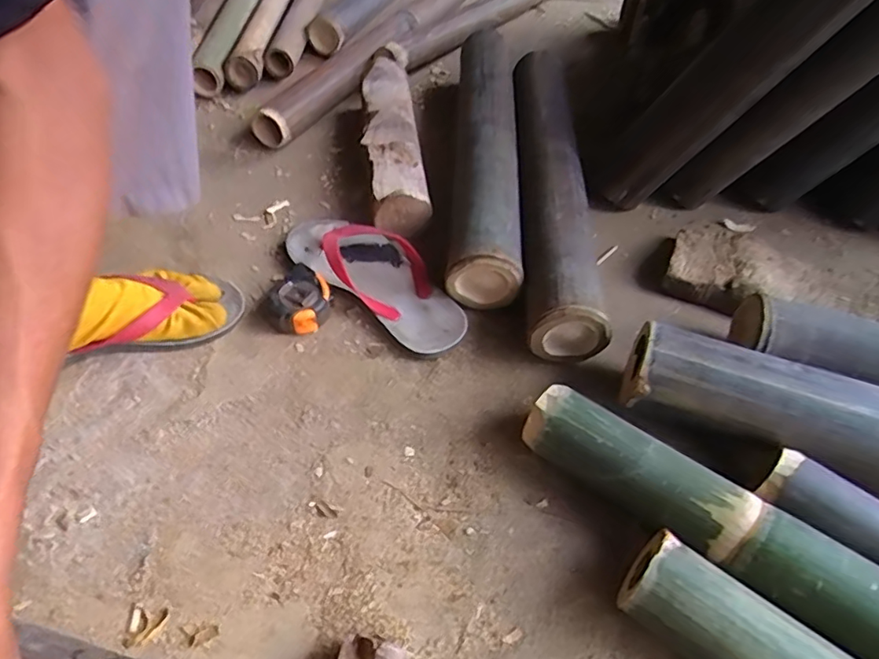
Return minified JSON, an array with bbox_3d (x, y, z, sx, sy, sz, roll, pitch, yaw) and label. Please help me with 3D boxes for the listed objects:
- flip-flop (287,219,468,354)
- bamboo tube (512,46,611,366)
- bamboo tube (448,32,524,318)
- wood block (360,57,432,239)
[{"bbox_3d":[-0.067,-0.062,0.604,0.243,0.040,0.096,38,58,25],"label":"flip-flop"},{"bbox_3d":[0.133,-0.187,0.683,0.071,0.071,0.515,4,50,0],"label":"bamboo tube"},{"bbox_3d":[0.061,-0.244,0.732,0.076,0.091,0.530,4,50,0],"label":"bamboo tube"},{"bbox_3d":[-0.065,-0.249,0.739,0.070,0.061,0.339,-4,51,-7],"label":"wood block"}]

